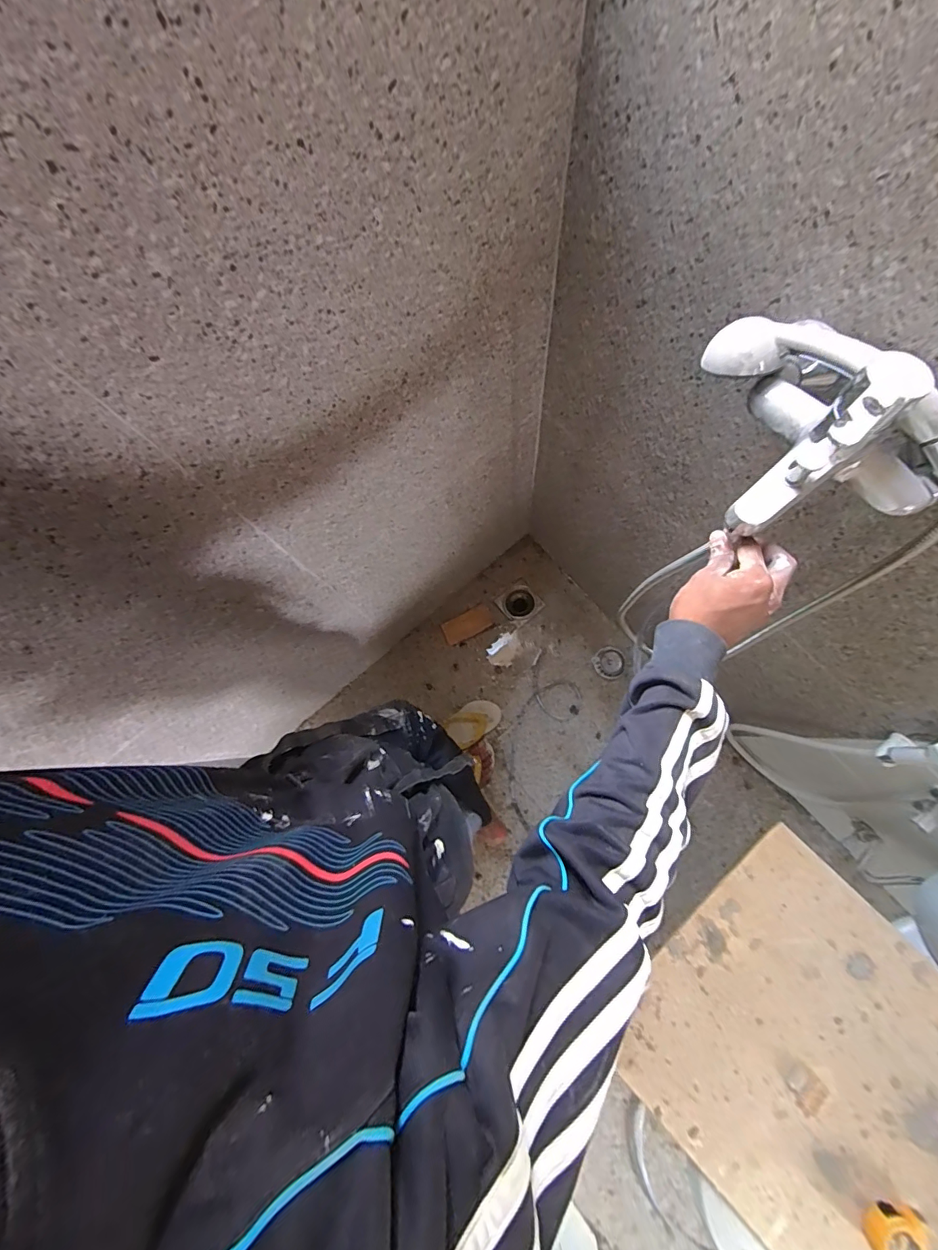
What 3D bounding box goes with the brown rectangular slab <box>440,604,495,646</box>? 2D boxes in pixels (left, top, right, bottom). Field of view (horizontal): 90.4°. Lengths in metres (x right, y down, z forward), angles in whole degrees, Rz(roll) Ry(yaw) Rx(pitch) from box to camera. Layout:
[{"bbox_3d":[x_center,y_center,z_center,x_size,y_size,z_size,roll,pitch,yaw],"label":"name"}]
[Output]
[{"bbox_3d":[-0.004,0.001,1.399,0.150,0.016,0.072,-26,78,-5],"label":"brown rectangular slab"}]

